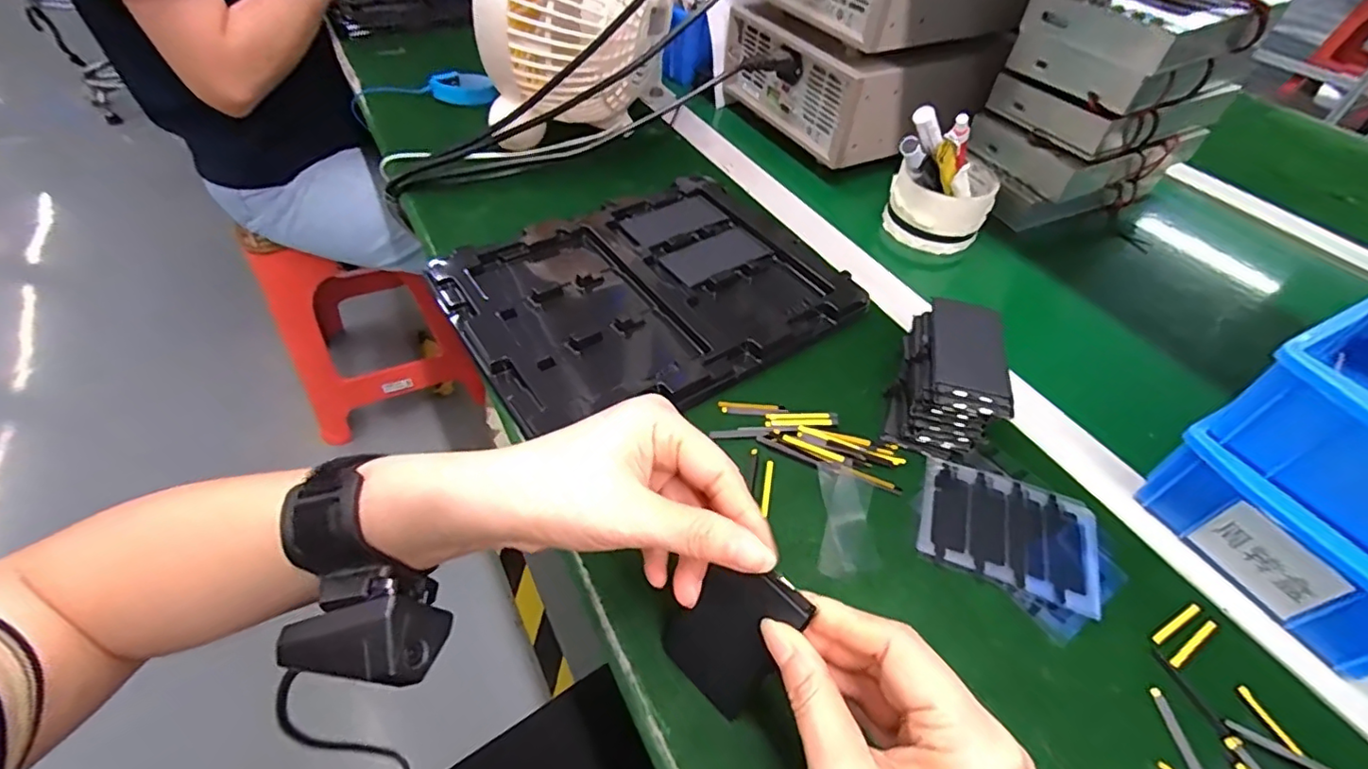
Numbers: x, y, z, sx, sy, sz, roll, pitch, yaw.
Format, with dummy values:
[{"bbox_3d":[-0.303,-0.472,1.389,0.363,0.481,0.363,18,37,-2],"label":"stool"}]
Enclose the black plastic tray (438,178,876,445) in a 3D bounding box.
[{"bbox_3d":[-0.026,-0.075,0.449,0.268,0.018,0.212,-26,56,-25],"label":"black plastic tray"}]

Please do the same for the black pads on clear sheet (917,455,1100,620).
[{"bbox_3d":[0.189,0.084,0.340,0.094,0.006,0.071,20,51,12],"label":"black pads on clear sheet"}]

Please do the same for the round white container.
[{"bbox_3d":[0.233,-0.165,0.531,0.082,0.064,0.090,2,49,-3],"label":"round white container"}]

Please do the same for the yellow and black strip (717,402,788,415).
[{"bbox_3d":[0.047,0.016,0.390,0.045,0.004,0.009,2,49,-3],"label":"yellow and black strip"}]

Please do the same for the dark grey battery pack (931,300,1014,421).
[{"bbox_3d":[0.177,-0.020,0.362,0.044,0.005,0.088,12,49,8],"label":"dark grey battery pack"}]

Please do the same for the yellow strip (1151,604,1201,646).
[{"bbox_3d":[0.260,0.125,0.306,0.039,0.004,0.005,-20,54,-21],"label":"yellow strip"}]

